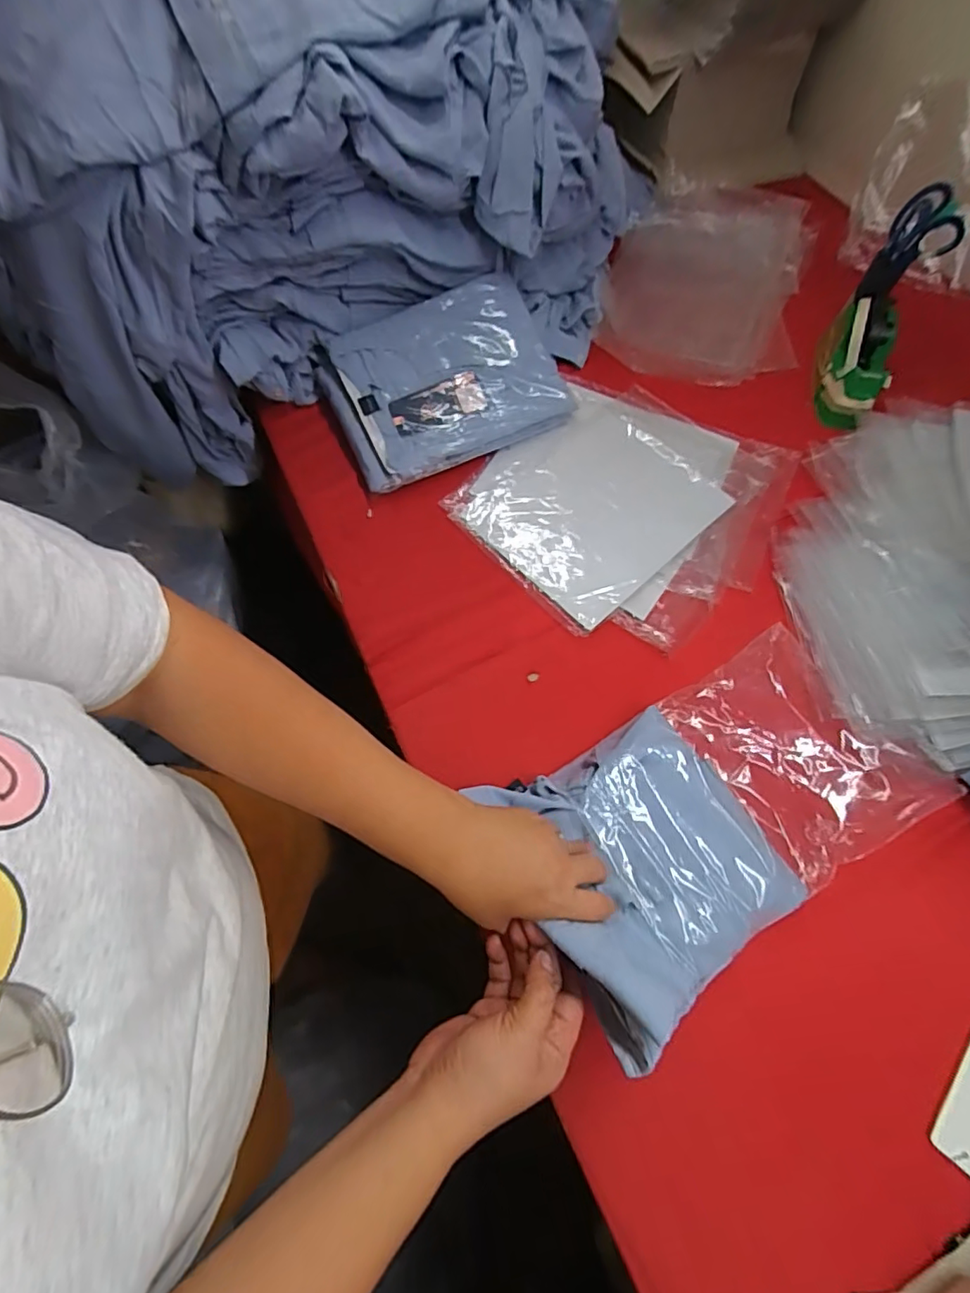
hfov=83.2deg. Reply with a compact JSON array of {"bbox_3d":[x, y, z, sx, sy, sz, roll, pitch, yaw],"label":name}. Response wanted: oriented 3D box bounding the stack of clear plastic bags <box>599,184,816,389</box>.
[{"bbox_3d":[0.332,-0.556,0.824,0.278,0.033,0.407,16,67,9],"label":"stack of clear plastic bags"}]

